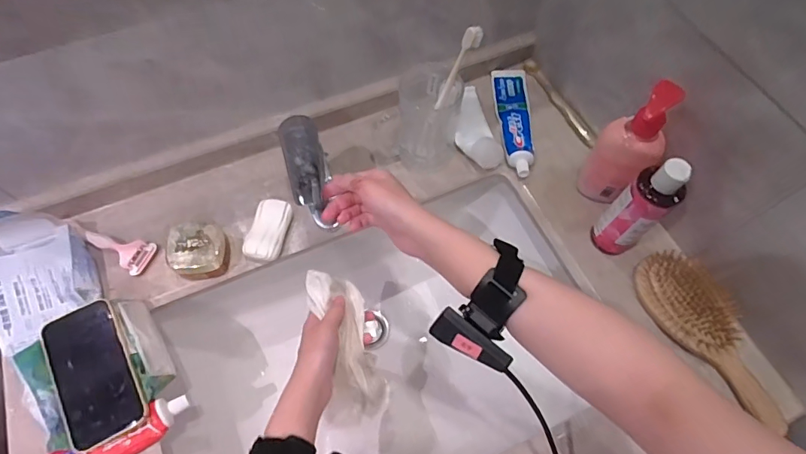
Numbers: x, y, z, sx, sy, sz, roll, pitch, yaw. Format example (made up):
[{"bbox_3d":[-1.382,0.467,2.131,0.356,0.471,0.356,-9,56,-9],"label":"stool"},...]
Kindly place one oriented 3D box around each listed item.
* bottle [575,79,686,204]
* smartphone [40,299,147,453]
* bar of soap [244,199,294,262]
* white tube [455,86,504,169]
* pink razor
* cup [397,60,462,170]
[{"bbox_3d":[0.270,-0.095,0.544,0.052,0.183,0.068,-39,71,-21],"label":"bottle"},{"bbox_3d":[-0.327,0.153,0.484,0.072,0.015,0.149,-28,72,-13],"label":"smartphone"},{"bbox_3d":[-0.169,0.007,0.574,0.043,0.032,0.077,10,62,1],"label":"bar of soap"},{"bbox_3d":[0.101,-0.147,0.650,0.054,0.032,0.140,-4,63,-6],"label":"white tube"},{"bbox_3d":[-0.363,0.015,0.567,0.117,0.021,0.041,28,64,11],"label":"pink razor"},{"bbox_3d":[0.034,-0.144,0.594,0.076,0.130,0.077,2,62,-3],"label":"cup"}]

